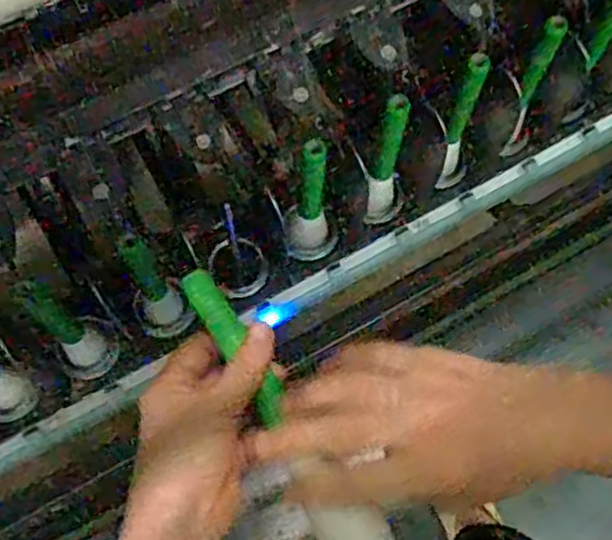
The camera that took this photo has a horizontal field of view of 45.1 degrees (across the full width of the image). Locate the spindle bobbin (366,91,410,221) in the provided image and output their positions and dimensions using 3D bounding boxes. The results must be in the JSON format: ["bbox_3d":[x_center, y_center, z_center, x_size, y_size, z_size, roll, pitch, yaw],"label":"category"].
[{"bbox_3d":[0.067,-0.087,0.594,0.028,0.144,0.032,15,71,3],"label":"spindle bobbin"}]

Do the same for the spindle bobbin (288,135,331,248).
[{"bbox_3d":[0.005,-0.056,0.591,0.031,0.130,0.034,1,71,-2],"label":"spindle bobbin"}]

